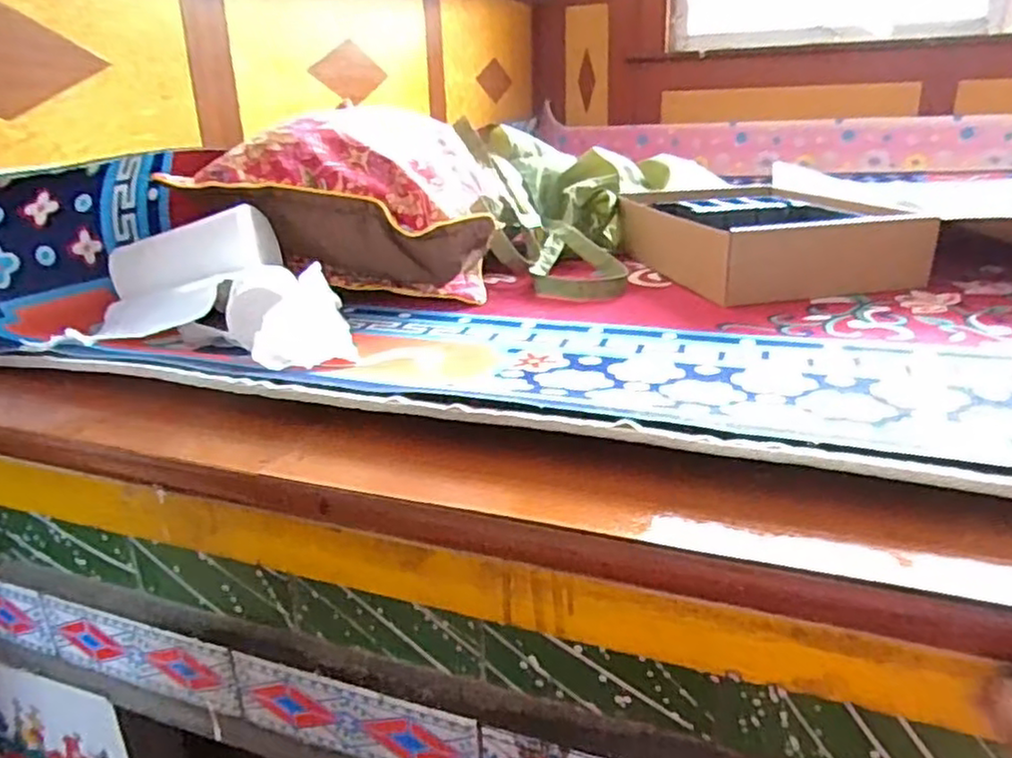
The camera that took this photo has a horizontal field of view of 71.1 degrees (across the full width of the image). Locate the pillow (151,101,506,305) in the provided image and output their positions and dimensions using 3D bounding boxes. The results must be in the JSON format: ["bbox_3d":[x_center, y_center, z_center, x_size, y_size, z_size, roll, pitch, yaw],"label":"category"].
[{"bbox_3d":[-0.175,-0.229,0.921,0.346,0.180,0.325,1,22,7],"label":"pillow"}]

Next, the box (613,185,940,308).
[{"bbox_3d":[0.331,-0.201,0.964,0.268,0.081,0.390,-5,22,-8],"label":"box"}]

